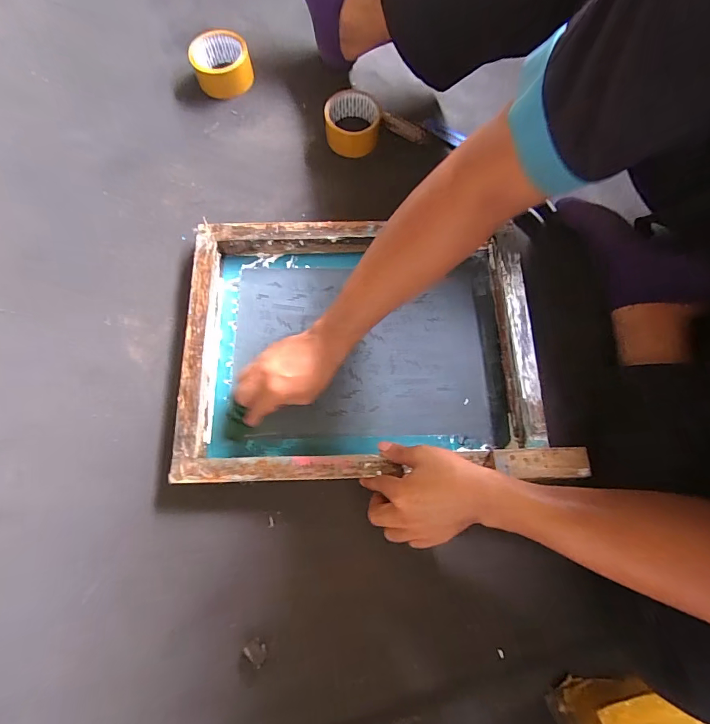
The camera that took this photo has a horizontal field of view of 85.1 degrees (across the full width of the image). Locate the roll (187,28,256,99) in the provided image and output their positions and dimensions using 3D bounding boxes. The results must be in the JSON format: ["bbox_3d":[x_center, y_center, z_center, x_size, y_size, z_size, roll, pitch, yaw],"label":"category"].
[{"bbox_3d":[-0.226,-0.508,0.658,0.099,0.052,0.086,-17,75,-3],"label":"roll"}]

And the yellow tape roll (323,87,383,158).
[{"bbox_3d":[-0.004,-0.382,0.622,0.087,0.053,0.083,0,75,2],"label":"yellow tape roll"}]

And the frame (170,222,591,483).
[{"bbox_3d":[0.006,-0.025,0.525,0.460,0.056,0.346,-1,75,1],"label":"frame"}]

